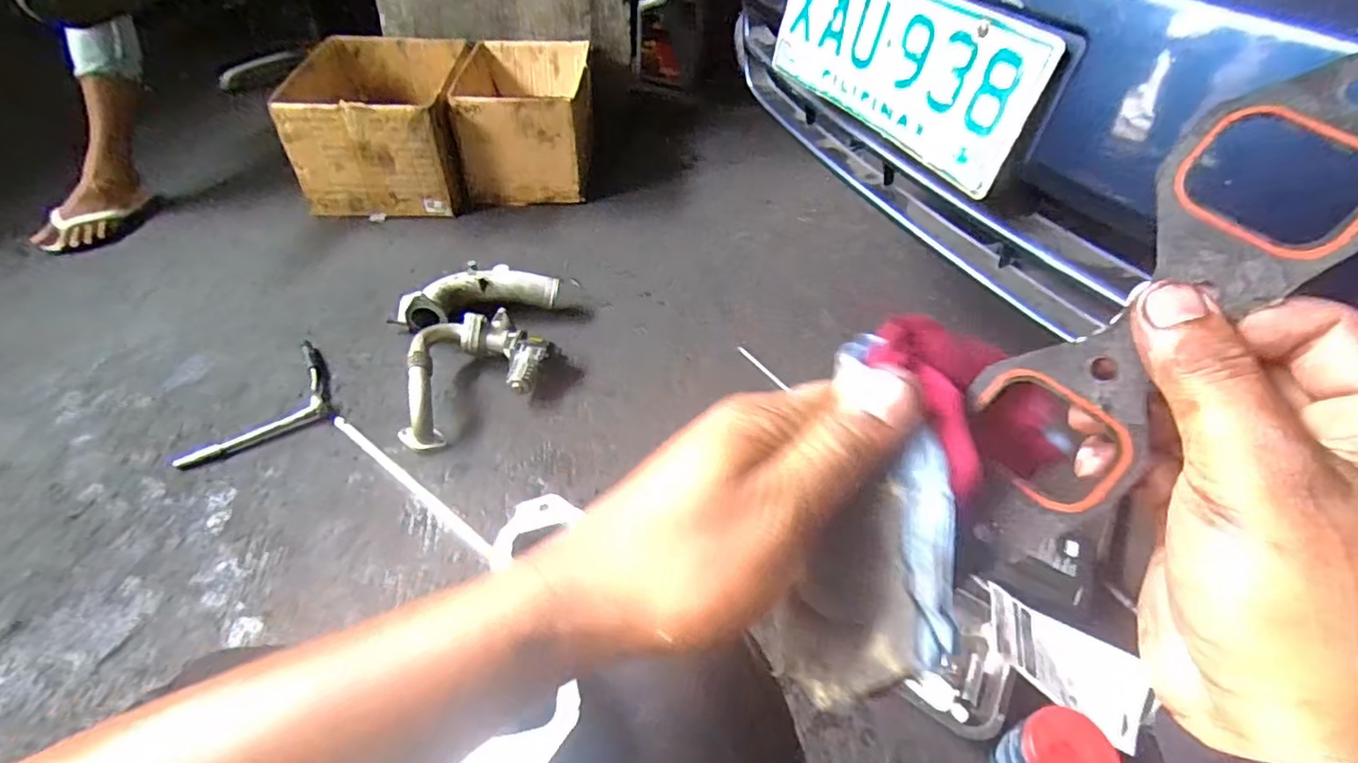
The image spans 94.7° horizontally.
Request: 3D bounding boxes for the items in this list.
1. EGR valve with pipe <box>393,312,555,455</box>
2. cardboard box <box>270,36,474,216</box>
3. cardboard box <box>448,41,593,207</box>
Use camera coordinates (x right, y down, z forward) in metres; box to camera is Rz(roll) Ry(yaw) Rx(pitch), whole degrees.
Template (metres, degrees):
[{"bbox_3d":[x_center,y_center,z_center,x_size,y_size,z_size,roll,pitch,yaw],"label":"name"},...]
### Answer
[{"bbox_3d":[-0.342,-0.009,1.068,0.222,0.092,0.248,2,47,-1],"label":"EGR valve with pipe"},{"bbox_3d":[-0.701,-0.614,1.505,0.366,0.254,0.430,-6,48,-8],"label":"cardboard box"},{"bbox_3d":[-0.377,-0.641,1.554,0.303,0.252,0.363,-2,47,-4],"label":"cardboard box"}]

